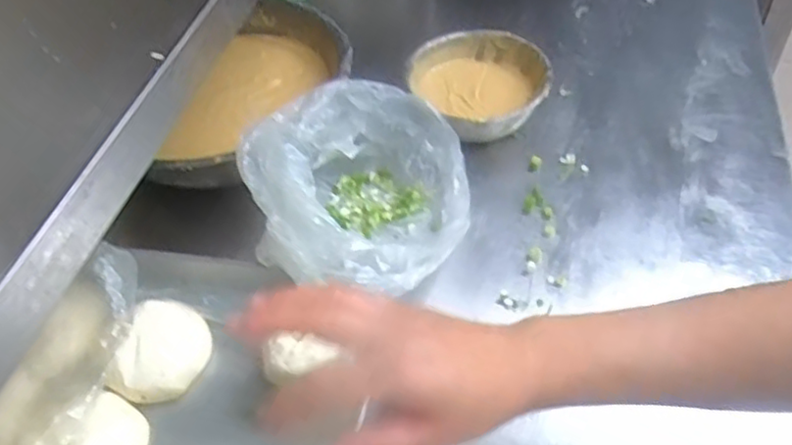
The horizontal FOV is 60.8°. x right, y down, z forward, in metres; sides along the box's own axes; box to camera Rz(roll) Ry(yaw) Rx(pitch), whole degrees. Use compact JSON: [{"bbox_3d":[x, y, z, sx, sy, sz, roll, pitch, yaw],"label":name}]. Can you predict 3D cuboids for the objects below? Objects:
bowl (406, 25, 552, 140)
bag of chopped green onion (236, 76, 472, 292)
[{"bbox_3d":[0.101,-0.155,0.806,0.153,0.067,0.161,-3,48,3],"label":"bowl"},{"bbox_3d":[-0.036,-0.041,0.674,0.197,0.115,0.265,15,51,18],"label":"bag of chopped green onion"}]

